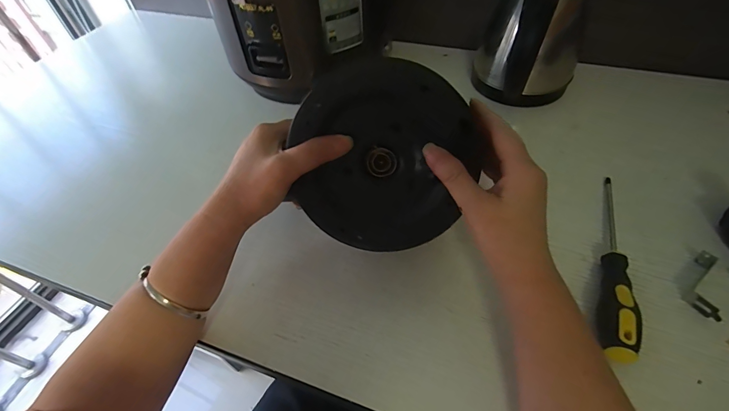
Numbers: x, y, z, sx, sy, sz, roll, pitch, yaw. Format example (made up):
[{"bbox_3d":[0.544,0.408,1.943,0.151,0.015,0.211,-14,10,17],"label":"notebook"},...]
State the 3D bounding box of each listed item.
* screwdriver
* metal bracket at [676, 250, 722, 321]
[{"bbox_3d":[0.247,0.046,0.350,0.028,0.030,0.222,16,53,17],"label":"screwdriver"},{"bbox_3d":[0.310,0.071,0.331,0.026,0.015,0.067,18,53,18],"label":"metal bracket"}]

